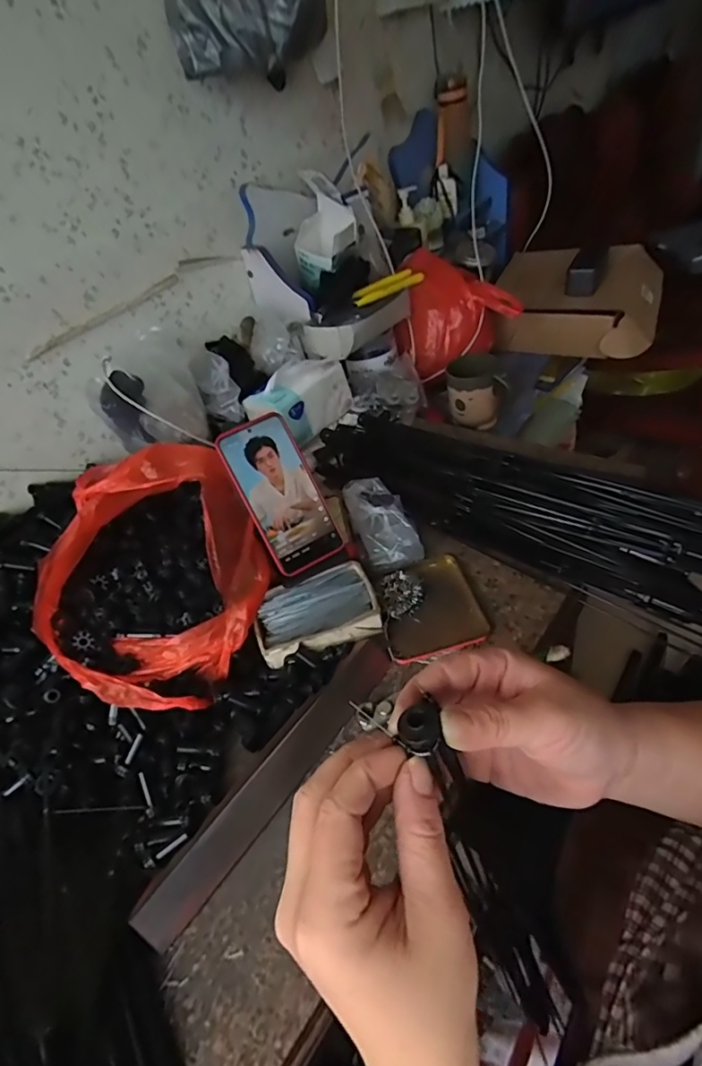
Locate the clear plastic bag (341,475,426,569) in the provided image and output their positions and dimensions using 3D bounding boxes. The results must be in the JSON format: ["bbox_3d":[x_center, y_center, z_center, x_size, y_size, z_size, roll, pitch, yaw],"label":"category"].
[{"bbox_3d":[0.037,-0.018,0.609,0.071,0.049,0.126,-20,59,-13],"label":"clear plastic bag"}]

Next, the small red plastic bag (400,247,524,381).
[{"bbox_3d":[0.190,-0.384,0.905,0.172,0.160,0.120,-15,43,2],"label":"small red plastic bag"}]

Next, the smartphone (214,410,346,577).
[{"bbox_3d":[-0.074,-0.042,0.549,0.078,0.163,0.010,-28,5,-15],"label":"smartphone"}]

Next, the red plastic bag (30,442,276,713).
[{"bbox_3d":[-0.212,0.033,0.536,0.246,0.133,0.233,20,50,26],"label":"red plastic bag"}]

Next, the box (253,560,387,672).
[{"bbox_3d":[-0.038,0.081,0.546,0.123,0.021,0.085,-17,44,-10],"label":"box"}]

